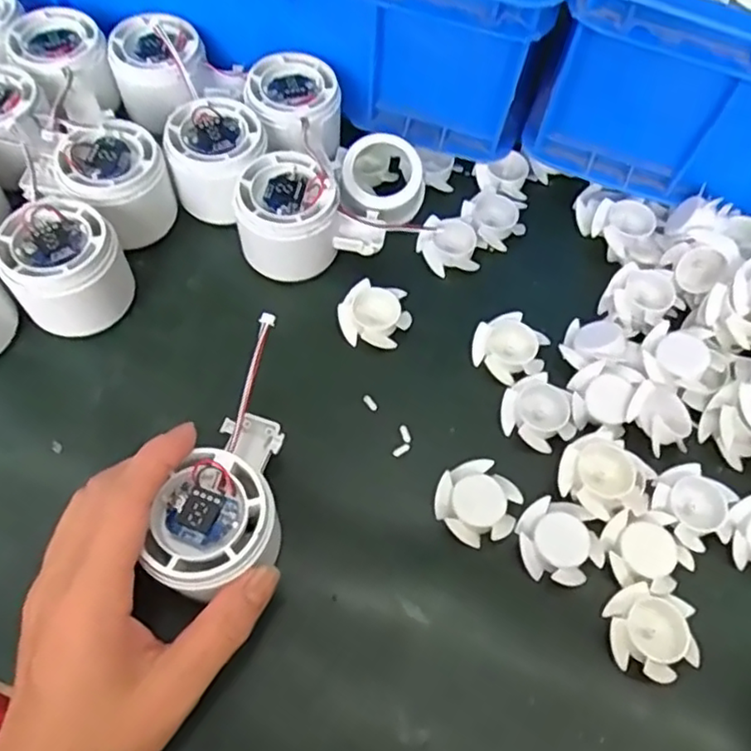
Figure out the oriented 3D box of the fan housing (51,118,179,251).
[{"bbox_3d":[-0.148,-0.111,0.374,0.058,0.040,0.059,-33,68,-18],"label":"fan housing"}]

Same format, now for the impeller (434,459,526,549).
[{"bbox_3d":[0.051,0.064,0.325,0.040,0.012,0.038,1,63,-3],"label":"impeller"}]

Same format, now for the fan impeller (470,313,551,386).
[{"bbox_3d":[0.076,-0.015,0.367,0.037,0.011,0.039,1,63,-3],"label":"fan impeller"}]

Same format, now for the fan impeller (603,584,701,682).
[{"bbox_3d":[0.126,0.118,0.298,0.039,0.010,0.037,22,64,8],"label":"fan impeller"}]

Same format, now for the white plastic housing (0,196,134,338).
[{"bbox_3d":[-0.166,-0.056,0.353,0.058,0.053,0.060,-38,70,-20],"label":"white plastic housing"}]

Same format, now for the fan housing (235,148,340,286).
[{"bbox_3d":[-0.052,-0.090,0.380,0.056,0.055,0.054,-20,65,-13],"label":"fan housing"}]

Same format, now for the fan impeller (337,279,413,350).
[{"bbox_3d":[0.000,-0.033,0.375,0.040,0.015,0.036,14,63,4],"label":"fan impeller"}]

